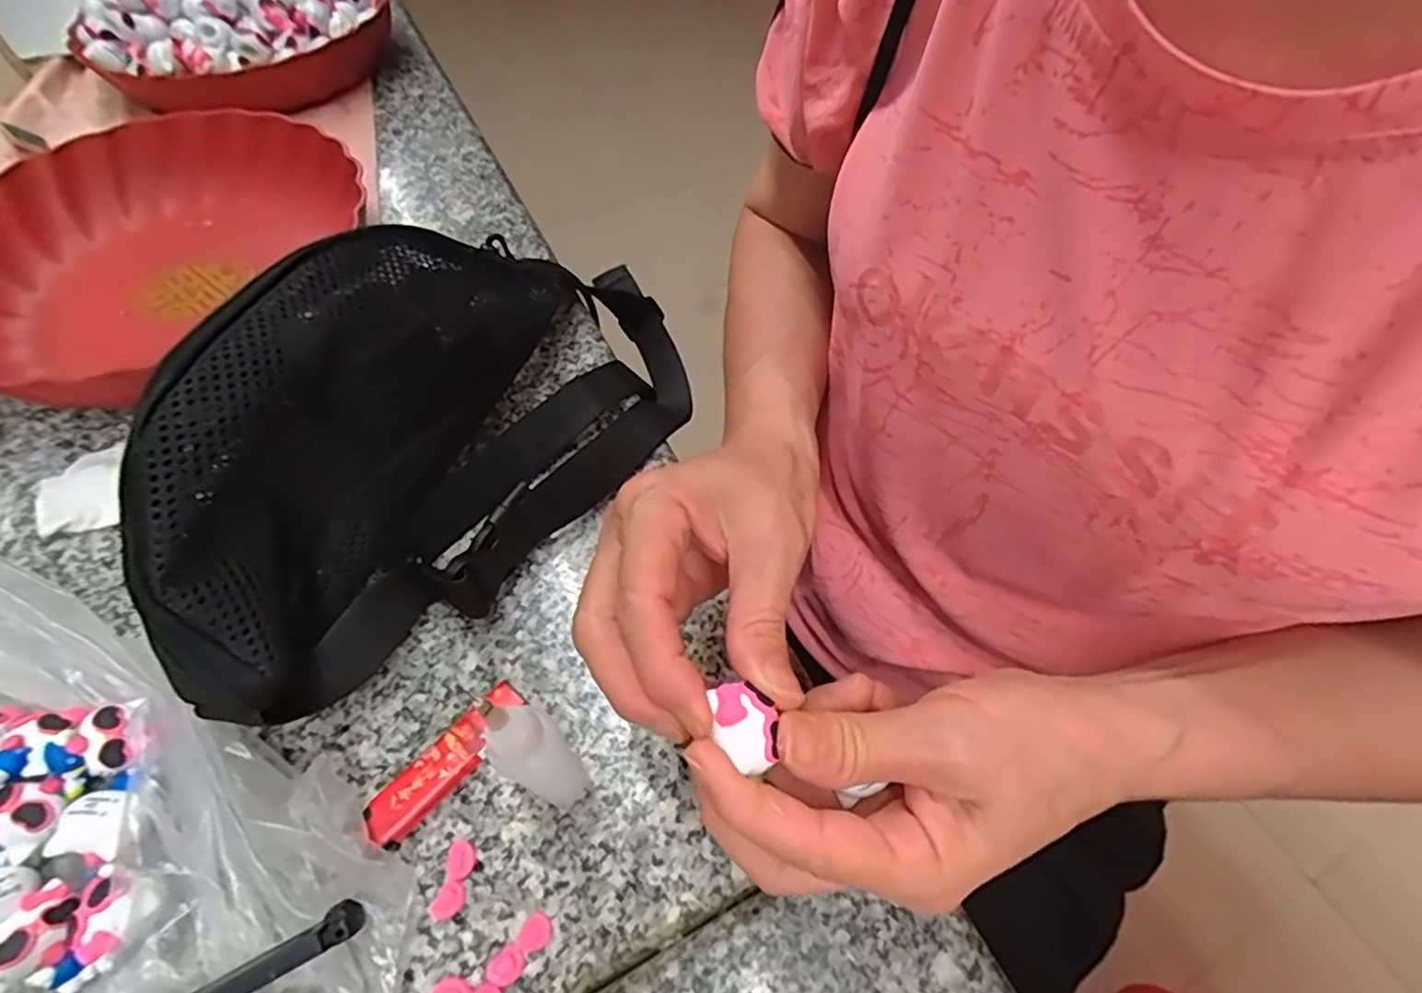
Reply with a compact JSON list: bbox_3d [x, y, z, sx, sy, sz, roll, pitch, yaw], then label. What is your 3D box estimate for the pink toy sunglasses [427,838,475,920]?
[{"bbox_3d":[-0.095,0.140,0.241,0.012,0.007,0.025,7,57,7],"label":"pink toy sunglasses"}]

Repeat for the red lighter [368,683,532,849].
[{"bbox_3d":[-0.103,0.105,0.261,0.017,0.012,0.069,36,64,23],"label":"red lighter"}]

